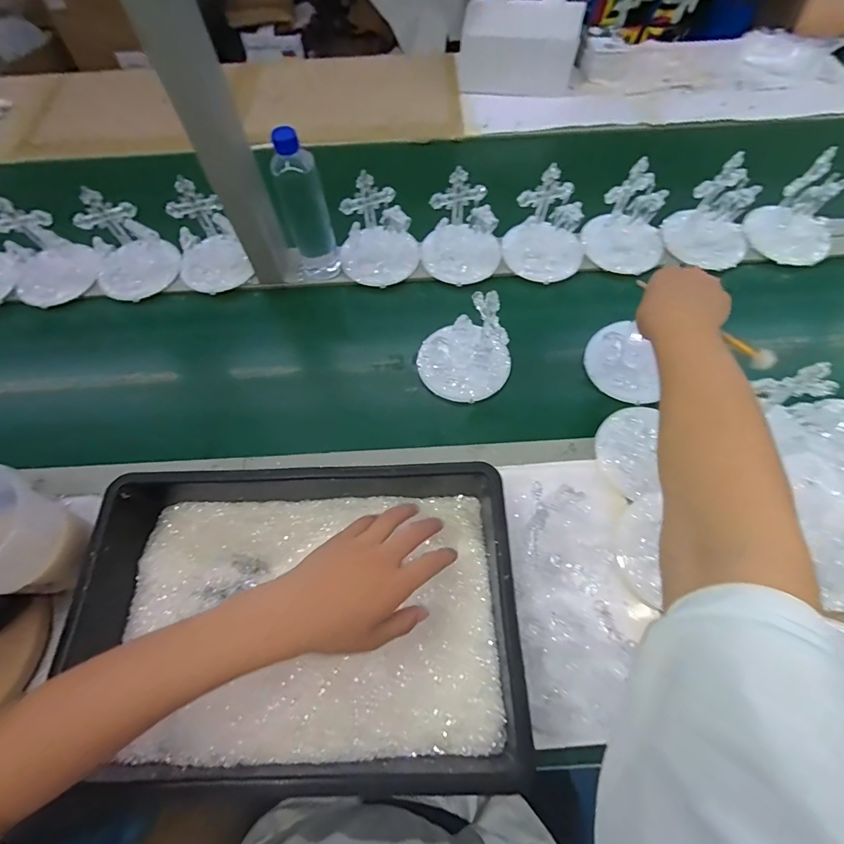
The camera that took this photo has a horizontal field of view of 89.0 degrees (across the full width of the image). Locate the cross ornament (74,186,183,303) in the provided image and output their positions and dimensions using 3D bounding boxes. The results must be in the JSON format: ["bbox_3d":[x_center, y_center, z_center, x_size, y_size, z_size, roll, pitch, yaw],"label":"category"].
[{"bbox_3d":[-0.463,-0.268,0.668,0.128,0.125,0.096,-37,68,-16],"label":"cross ornament"}]

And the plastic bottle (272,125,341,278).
[{"bbox_3d":[-0.176,-0.310,0.632,0.071,0.225,0.053,-19,64,-8],"label":"plastic bottle"}]

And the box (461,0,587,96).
[{"bbox_3d":[0.197,-0.757,0.872,0.225,0.143,0.084,12,64,7],"label":"box"}]

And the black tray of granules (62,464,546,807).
[{"bbox_3d":[-0.119,0.182,0.427,0.411,0.079,0.268,-1,63,1],"label":"black tray of granules"}]

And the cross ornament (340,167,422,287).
[{"bbox_3d":[-0.070,-0.294,0.674,0.130,0.115,0.100,-5,63,-1],"label":"cross ornament"}]

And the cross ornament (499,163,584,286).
[{"bbox_3d":[0.198,-0.301,0.670,0.130,0.113,0.107,13,64,7],"label":"cross ornament"}]

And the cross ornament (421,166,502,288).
[{"bbox_3d":[0.063,-0.296,0.668,0.129,0.113,0.107,4,63,3],"label":"cross ornament"}]

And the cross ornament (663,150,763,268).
[{"bbox_3d":[0.471,-0.325,0.686,0.132,0.123,0.111,40,70,19],"label":"cross ornament"}]

